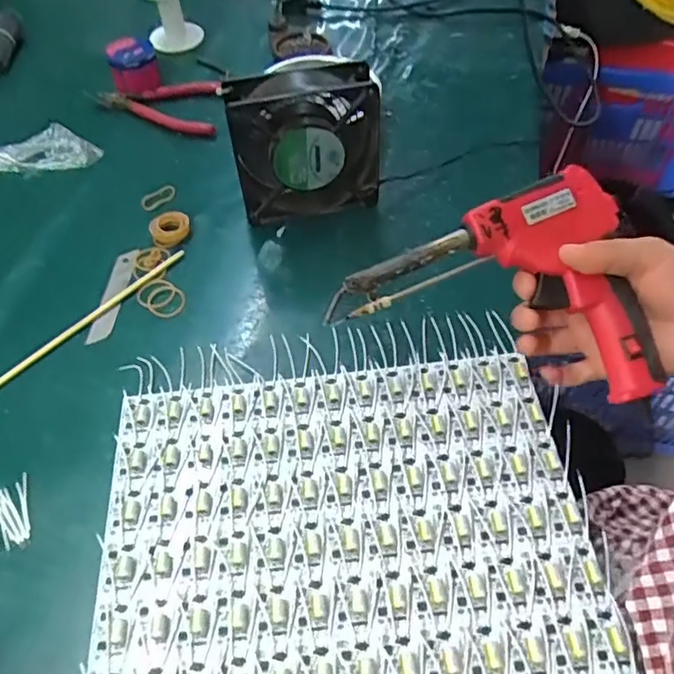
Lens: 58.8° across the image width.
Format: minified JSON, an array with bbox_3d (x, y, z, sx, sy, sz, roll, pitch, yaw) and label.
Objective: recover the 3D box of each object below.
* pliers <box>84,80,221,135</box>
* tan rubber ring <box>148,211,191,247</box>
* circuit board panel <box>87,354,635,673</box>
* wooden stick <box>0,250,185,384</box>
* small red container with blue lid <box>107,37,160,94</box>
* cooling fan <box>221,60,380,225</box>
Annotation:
[{"bbox_3d":[-0.201,-0.252,0.642,0.150,0.027,0.060,9,53,9],"label":"pliers"},{"bbox_3d":[-0.149,-0.097,0.536,0.035,0.017,0.035,-1,52,2],"label":"tan rubber ring"},{"bbox_3d":[0.002,0.121,0.362,0.282,0.008,0.239,-6,52,-2],"label":"circuit board panel"},{"bbox_3d":[-0.197,-0.013,0.478,0.007,0.011,0.193,35,61,25],"label":"wooden stick"},{"bbox_3d":[-0.224,-0.299,0.663,0.050,0.052,0.050,-18,54,-11],"label":"small red container with blue lid"},{"bbox_3d":[-0.026,-0.162,0.515,0.121,0.135,0.046,-8,52,-3],"label":"cooling fan"}]

